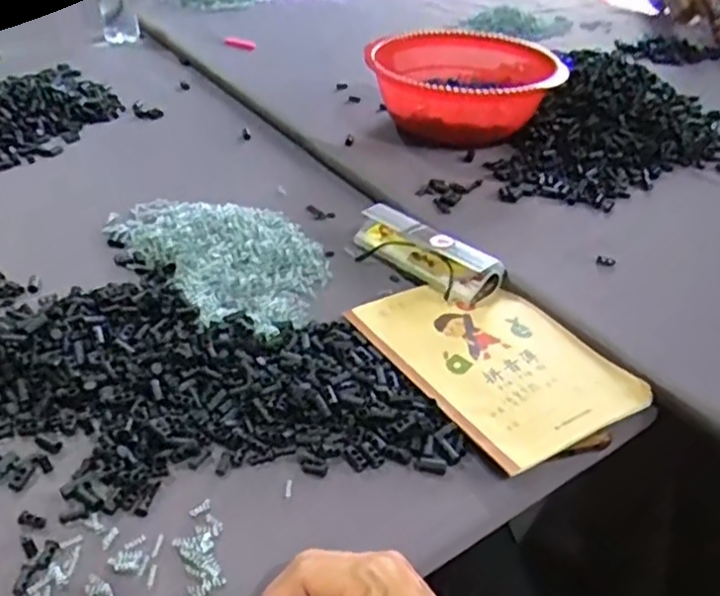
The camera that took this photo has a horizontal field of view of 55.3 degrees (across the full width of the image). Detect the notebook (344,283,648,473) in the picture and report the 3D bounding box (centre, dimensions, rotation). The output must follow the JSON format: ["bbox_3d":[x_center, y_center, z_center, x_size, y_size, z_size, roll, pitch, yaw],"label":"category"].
[{"bbox_3d":[0.103,0.042,0.545,0.140,0.009,0.202,-22,41,-26],"label":"notebook"}]

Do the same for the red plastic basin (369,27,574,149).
[{"bbox_3d":[0.130,-0.264,0.869,0.229,0.089,0.228,-2,37,-2],"label":"red plastic basin"}]

